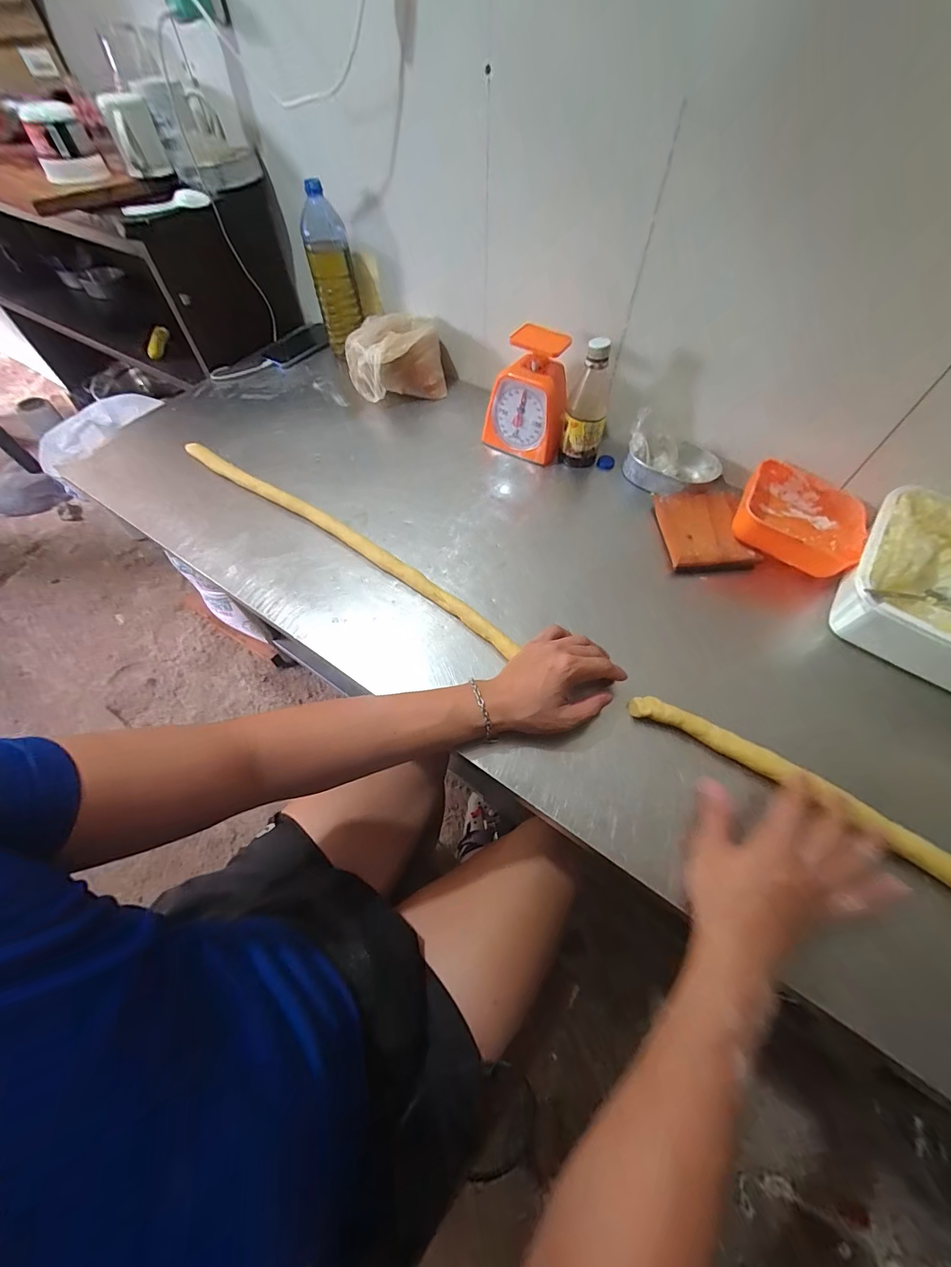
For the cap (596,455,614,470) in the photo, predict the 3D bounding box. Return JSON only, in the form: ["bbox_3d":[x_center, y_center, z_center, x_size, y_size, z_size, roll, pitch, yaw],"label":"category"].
[{"bbox_3d":[0.219,-0.286,0.708,0.028,0.018,0.028,1,58,-2],"label":"cap"}]

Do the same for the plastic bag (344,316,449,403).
[{"bbox_3d":[-0.151,-0.506,0.786,0.164,0.115,0.123,-13,59,-9],"label":"plastic bag"}]

